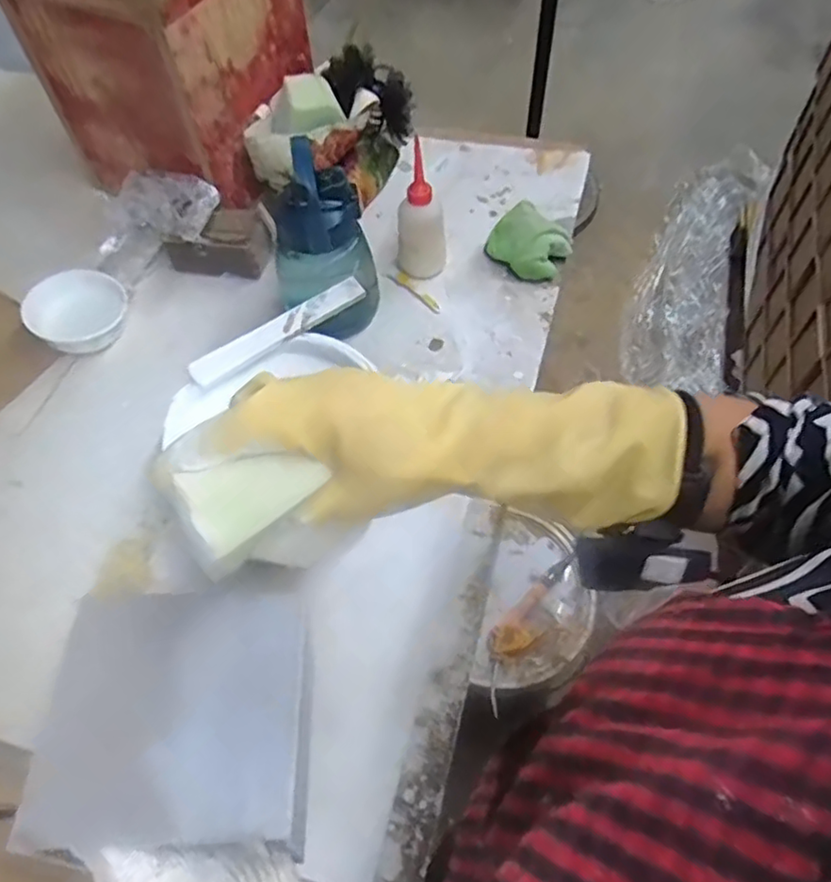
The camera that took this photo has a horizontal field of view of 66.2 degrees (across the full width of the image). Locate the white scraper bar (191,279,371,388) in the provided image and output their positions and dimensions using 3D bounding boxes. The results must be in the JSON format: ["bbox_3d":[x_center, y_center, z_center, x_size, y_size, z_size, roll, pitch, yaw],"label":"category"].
[{"bbox_3d":[-0.145,-0.119,0.679,0.200,0.009,0.036,-32,64,-14],"label":"white scraper bar"}]

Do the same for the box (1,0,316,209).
[{"bbox_3d":[-0.314,-0.502,0.815,0.268,0.251,0.247,18,63,12],"label":"box"}]

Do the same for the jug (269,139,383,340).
[{"bbox_3d":[-0.105,-0.204,0.705,0.096,0.219,0.117,27,65,17],"label":"jug"}]

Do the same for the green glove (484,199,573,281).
[{"bbox_3d":[0.146,-0.255,0.824,0.104,0.051,0.073,37,69,21],"label":"green glove"}]

